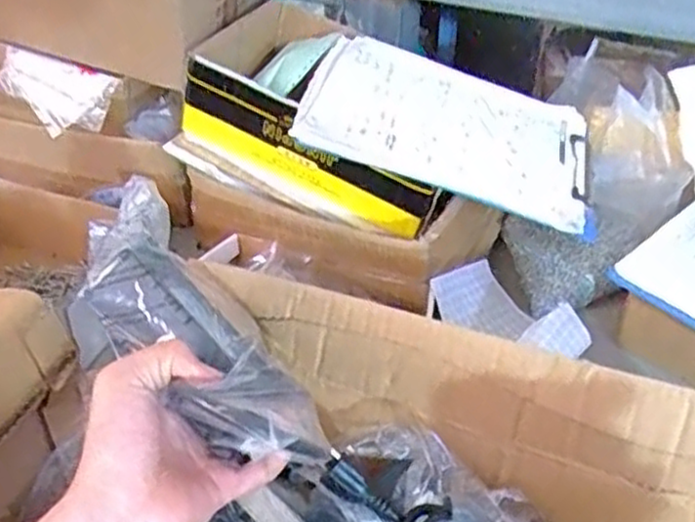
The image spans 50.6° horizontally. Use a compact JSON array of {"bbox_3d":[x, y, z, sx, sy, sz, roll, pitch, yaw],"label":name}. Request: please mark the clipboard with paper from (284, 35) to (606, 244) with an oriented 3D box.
[{"bbox_3d":[0.111,-0.147,0.803,0.316,0.026,0.222,19,44,-1],"label":"clipboard with paper"}]

